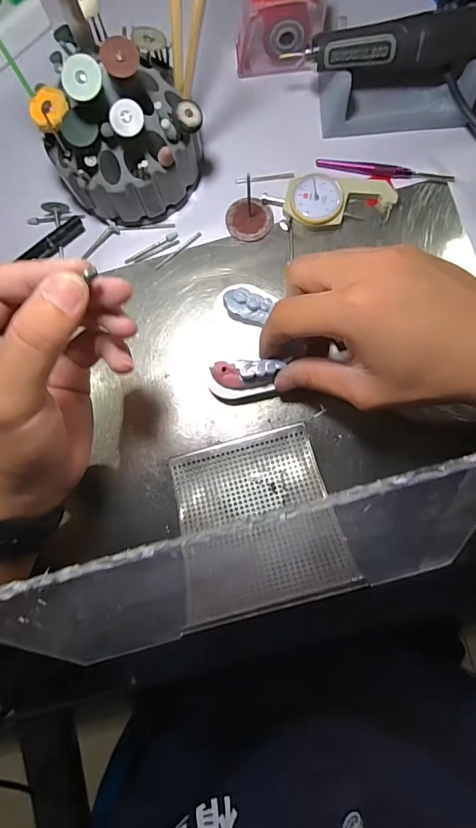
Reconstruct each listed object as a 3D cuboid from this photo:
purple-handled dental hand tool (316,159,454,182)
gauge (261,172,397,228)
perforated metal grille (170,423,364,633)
[{"bbox_3d":[0.108,-0.179,0.303,0.098,0.004,0.009,10,85,4],"label":"purple-handled dental hand tool"},{"bbox_3d":[0.067,-0.154,0.299,0.092,0.011,0.036,-3,84,3],"label":"gauge"},{"bbox_3d":[0.011,0.065,0.261,0.096,0.014,0.107,-15,55,0],"label":"perforated metal grille"}]

